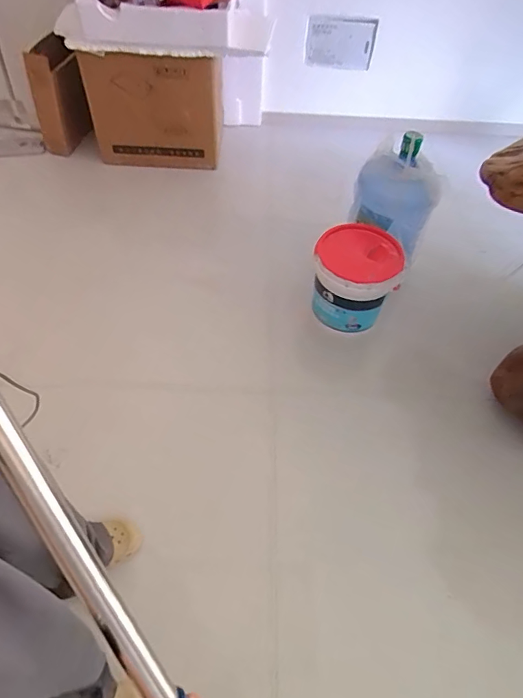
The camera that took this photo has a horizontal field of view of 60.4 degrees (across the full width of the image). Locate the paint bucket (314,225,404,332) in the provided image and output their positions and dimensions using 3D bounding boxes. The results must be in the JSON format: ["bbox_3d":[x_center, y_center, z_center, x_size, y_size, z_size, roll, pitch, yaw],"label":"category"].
[{"bbox_3d":[0.285,-0.219,1.401,0.247,0.241,0.249,2,53,-2],"label":"paint bucket"}]

